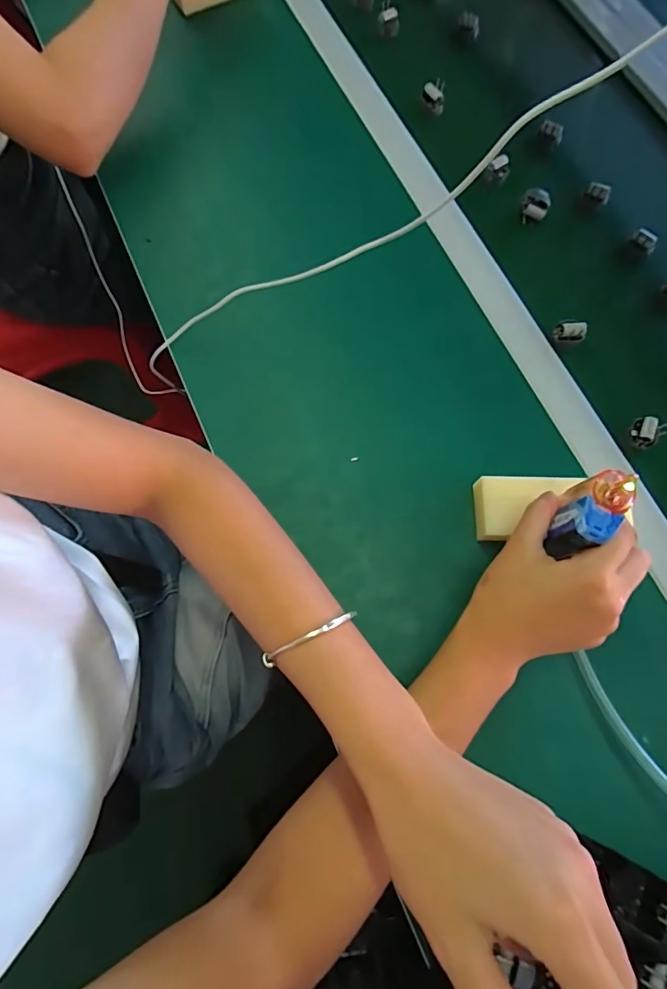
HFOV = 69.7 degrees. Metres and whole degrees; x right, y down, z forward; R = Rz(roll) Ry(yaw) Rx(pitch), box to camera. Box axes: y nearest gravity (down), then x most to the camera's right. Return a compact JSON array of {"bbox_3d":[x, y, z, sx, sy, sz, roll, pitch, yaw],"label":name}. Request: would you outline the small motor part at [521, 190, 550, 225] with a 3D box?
[{"bbox_3d":[0.214,-0.306,0.510,0.028,0.021,0.025,27,76,5],"label":"small motor part"}]

